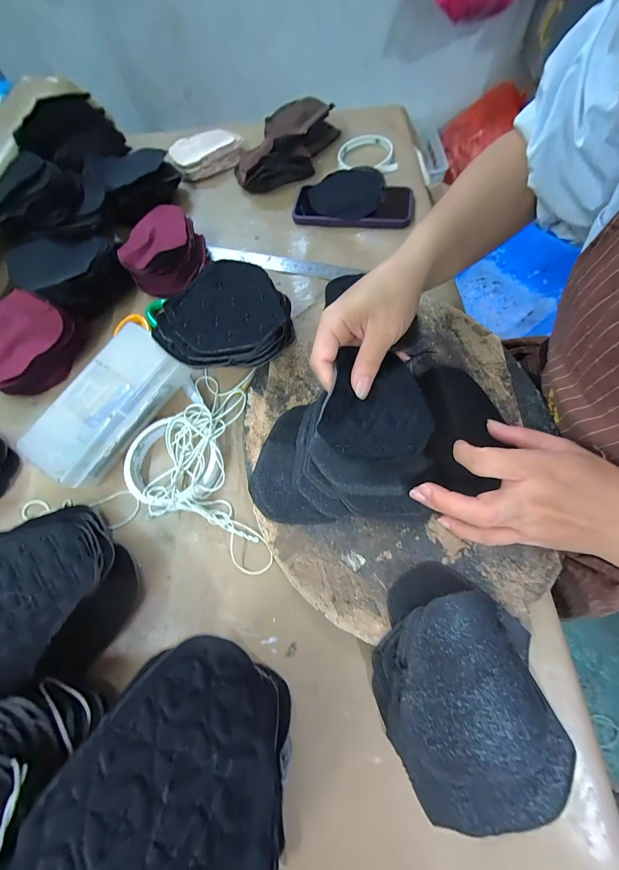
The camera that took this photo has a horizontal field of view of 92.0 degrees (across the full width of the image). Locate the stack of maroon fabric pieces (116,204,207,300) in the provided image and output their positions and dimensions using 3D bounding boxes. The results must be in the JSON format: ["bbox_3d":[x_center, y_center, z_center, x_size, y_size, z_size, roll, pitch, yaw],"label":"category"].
[{"bbox_3d":[-0.190,-0.241,0.393,0.104,0.040,0.113,-30,68,-10],"label":"stack of maroon fabric pieces"}]

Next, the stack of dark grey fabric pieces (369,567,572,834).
[{"bbox_3d":[0.107,0.174,0.205,0.113,0.045,0.153,-12,66,-2],"label":"stack of dark grey fabric pieces"}]

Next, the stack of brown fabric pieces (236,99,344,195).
[{"bbox_3d":[-0.040,-0.464,0.483,0.111,0.051,0.203,26,72,15],"label":"stack of brown fabric pieces"}]

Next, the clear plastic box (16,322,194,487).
[{"bbox_3d":[-0.194,-0.027,0.297,0.077,0.056,0.153,34,72,16],"label":"clear plastic box"}]

